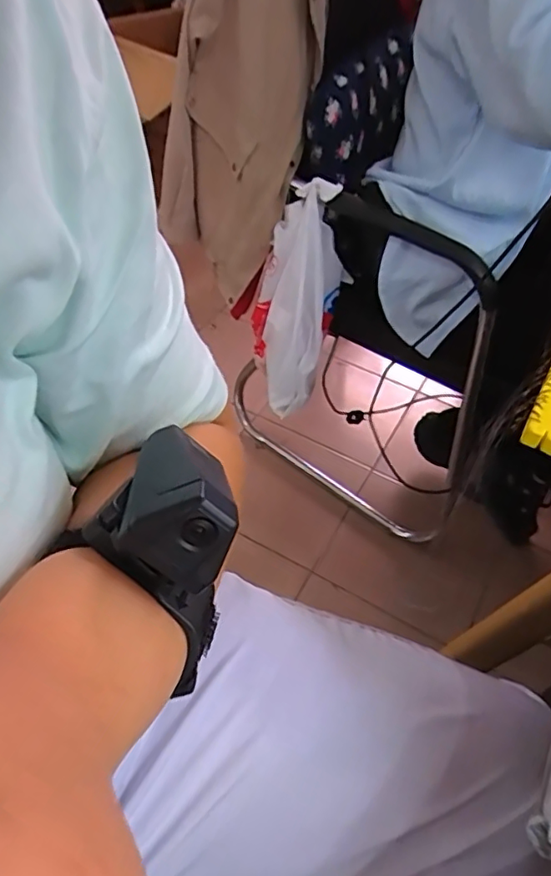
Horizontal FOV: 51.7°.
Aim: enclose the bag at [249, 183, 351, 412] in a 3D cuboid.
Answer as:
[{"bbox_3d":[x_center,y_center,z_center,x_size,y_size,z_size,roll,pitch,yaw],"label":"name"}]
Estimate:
[{"bbox_3d":[0.040,-0.252,1.043,0.153,0.398,0.107,9,18,2],"label":"bag"}]

